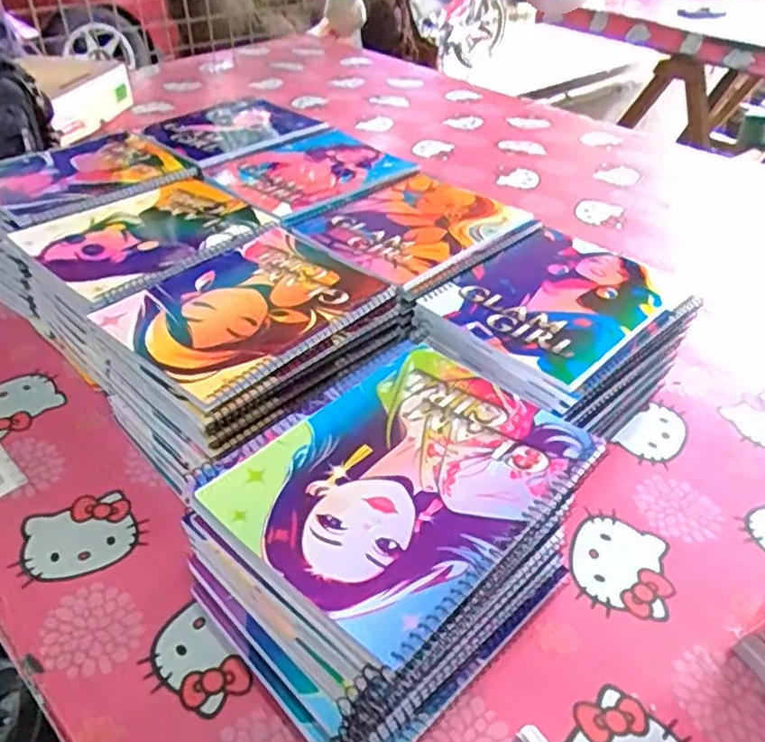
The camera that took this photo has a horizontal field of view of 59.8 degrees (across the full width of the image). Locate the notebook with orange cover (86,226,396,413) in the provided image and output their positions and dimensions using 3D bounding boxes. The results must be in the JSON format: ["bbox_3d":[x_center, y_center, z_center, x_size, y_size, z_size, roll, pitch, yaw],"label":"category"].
[{"bbox_3d":[-0.113,-0.056,0.544,0.159,0.015,0.195,30,46,30],"label":"notebook with orange cover"}]

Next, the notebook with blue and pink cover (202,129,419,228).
[{"bbox_3d":[-0.080,-0.226,0.754,0.204,0.014,0.187,-27,47,-32],"label":"notebook with blue and pink cover"}]

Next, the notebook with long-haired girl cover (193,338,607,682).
[{"bbox_3d":[0.019,0.058,0.390,0.148,0.008,0.198,32,47,31],"label":"notebook with long-haired girl cover"}]

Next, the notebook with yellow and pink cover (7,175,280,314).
[{"bbox_3d":[-0.216,-0.134,0.625,0.200,0.009,0.166,-30,49,-33],"label":"notebook with yellow and pink cover"}]

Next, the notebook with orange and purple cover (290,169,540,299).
[{"bbox_3d":[0.037,-0.146,0.660,0.174,0.008,0.202,32,47,32],"label":"notebook with orange and purple cover"}]

